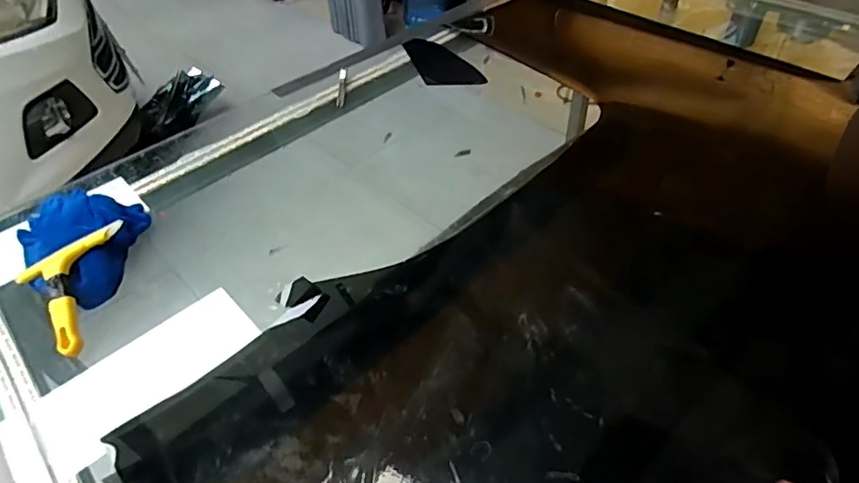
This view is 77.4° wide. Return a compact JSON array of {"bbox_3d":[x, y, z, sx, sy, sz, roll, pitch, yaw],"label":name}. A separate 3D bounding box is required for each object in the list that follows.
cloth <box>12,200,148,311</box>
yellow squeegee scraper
[{"bbox_3d":[-0.469,-0.003,0.697,0.192,0.054,0.161,11,48,15],"label":"cloth"},{"bbox_3d":[-0.407,0.041,0.634,0.141,0.057,0.128,34,57,31],"label":"yellow squeegee scraper"}]

